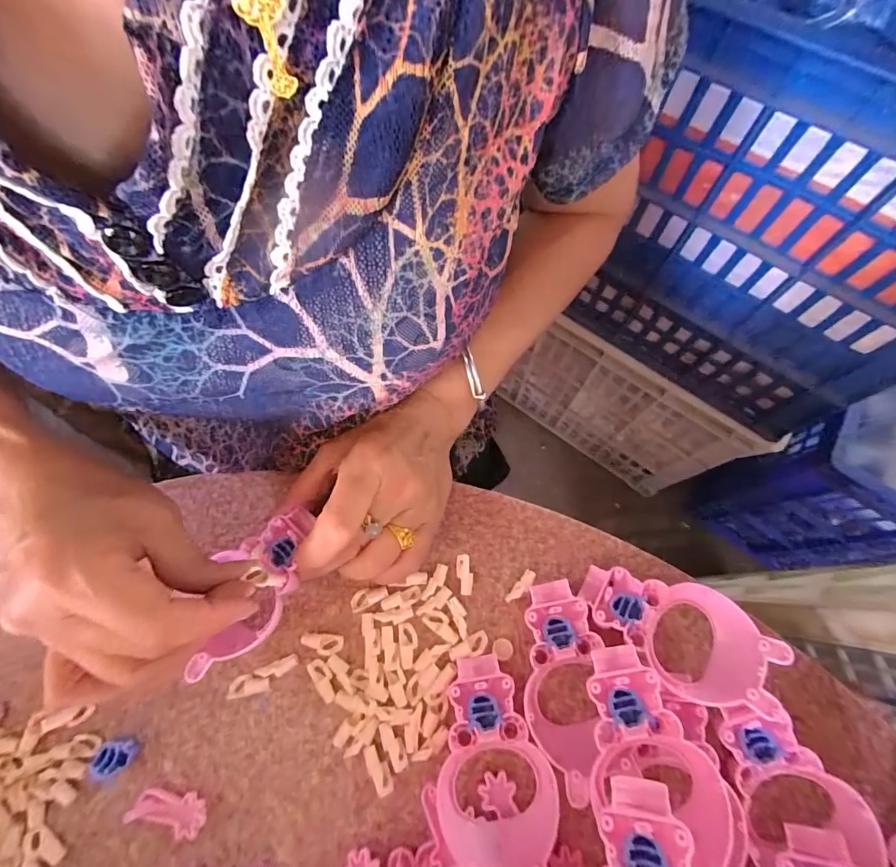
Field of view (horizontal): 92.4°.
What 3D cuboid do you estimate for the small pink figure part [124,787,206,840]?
[{"bbox_3d":[-0.152,0.207,0.234,0.043,0.010,0.020,-1,70,-1],"label":"small pink figure part"}]

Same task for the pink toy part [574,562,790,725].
[{"bbox_3d":[0.129,0.108,0.245,0.097,0.044,0.057,39,75,13],"label":"pink toy part"}]

